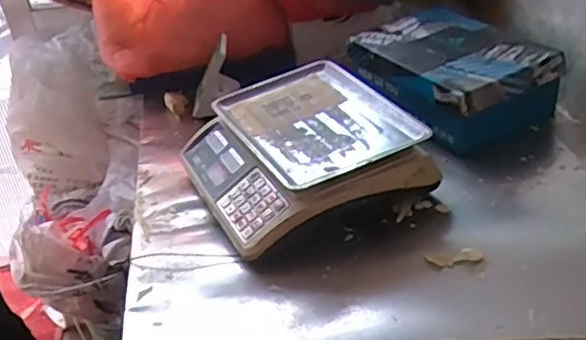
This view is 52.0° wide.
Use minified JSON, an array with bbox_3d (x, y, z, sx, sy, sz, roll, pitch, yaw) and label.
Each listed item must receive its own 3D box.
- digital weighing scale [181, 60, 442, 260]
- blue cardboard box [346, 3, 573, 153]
[{"bbox_3d":[0.007,-0.025,1.011,0.329,0.131,0.343,-20,34,-19],"label":"digital weighing scale"},{"bbox_3d":[0.301,-0.173,1.165,0.254,0.149,0.343,-22,35,-22],"label":"blue cardboard box"}]

